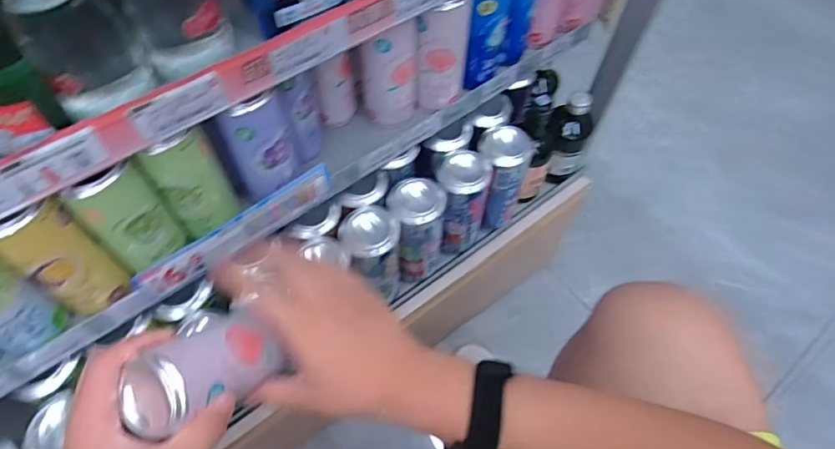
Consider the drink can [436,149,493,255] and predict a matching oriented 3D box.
[{"bbox_3d":[0.054,-0.024,0.664,0.063,0.166,0.064,1,60,-1],"label":"drink can"}]

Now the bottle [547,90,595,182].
[{"bbox_3d":[0.213,-0.114,0.733,0.064,0.156,0.051,0,36,-2],"label":"bottle"}]

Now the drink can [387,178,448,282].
[{"bbox_3d":[0.000,0.006,0.636,0.065,0.164,0.064,-6,60,-5],"label":"drink can"}]

